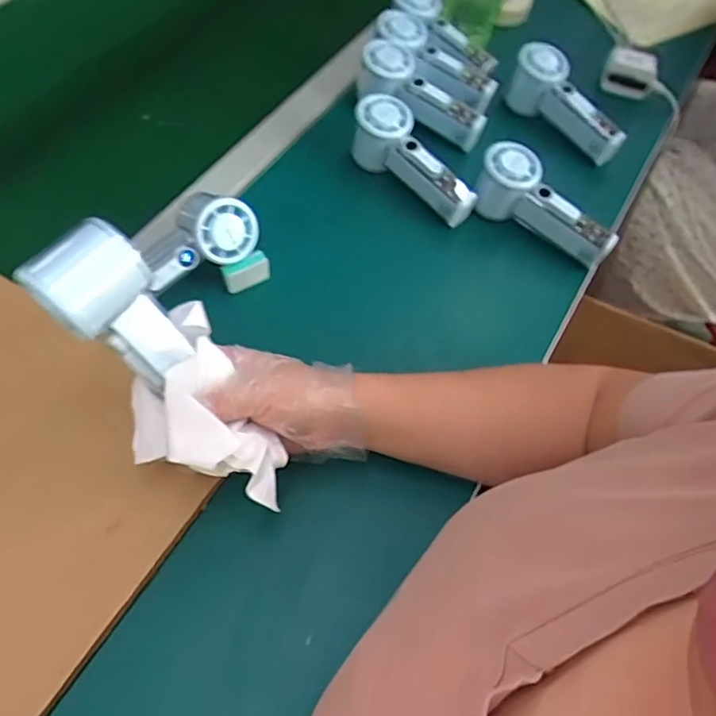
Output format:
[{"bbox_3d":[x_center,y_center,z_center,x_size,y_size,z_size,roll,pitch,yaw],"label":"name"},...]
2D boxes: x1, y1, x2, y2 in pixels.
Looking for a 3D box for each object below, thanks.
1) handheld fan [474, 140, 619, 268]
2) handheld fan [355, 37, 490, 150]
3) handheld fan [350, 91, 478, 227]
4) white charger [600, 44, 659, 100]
[{"bbox_3d":[0.186,-0.151,0.610,0.154,0.059,0.056,39,64,2],"label":"handheld fan"},{"bbox_3d":[0.071,-0.294,0.672,0.158,0.050,0.052,37,63,0],"label":"handheld fan"},{"bbox_3d":[0.057,-0.203,0.627,0.158,0.061,0.052,46,66,3],"label":"handheld fan"},{"bbox_3d":[0.341,-0.357,0.746,0.063,0.053,0.028,24,61,9],"label":"white charger"}]

